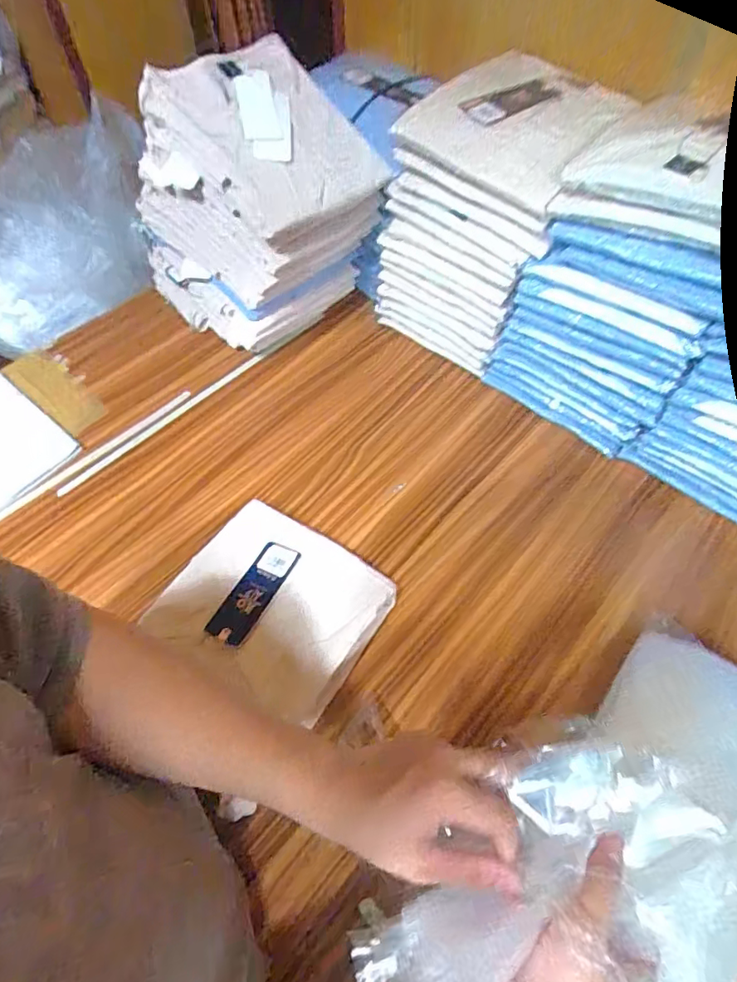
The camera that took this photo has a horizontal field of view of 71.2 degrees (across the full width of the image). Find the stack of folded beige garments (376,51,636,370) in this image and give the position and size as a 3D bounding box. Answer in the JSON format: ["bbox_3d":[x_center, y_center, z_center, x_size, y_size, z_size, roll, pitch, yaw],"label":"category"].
[{"bbox_3d":[0.167,-0.358,0.711,0.243,0.316,0.222,36,64,24],"label":"stack of folded beige garments"}]

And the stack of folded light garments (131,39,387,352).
[{"bbox_3d":[-0.161,-0.381,0.732,0.234,0.332,0.264,-38,62,-21],"label":"stack of folded light garments"}]

